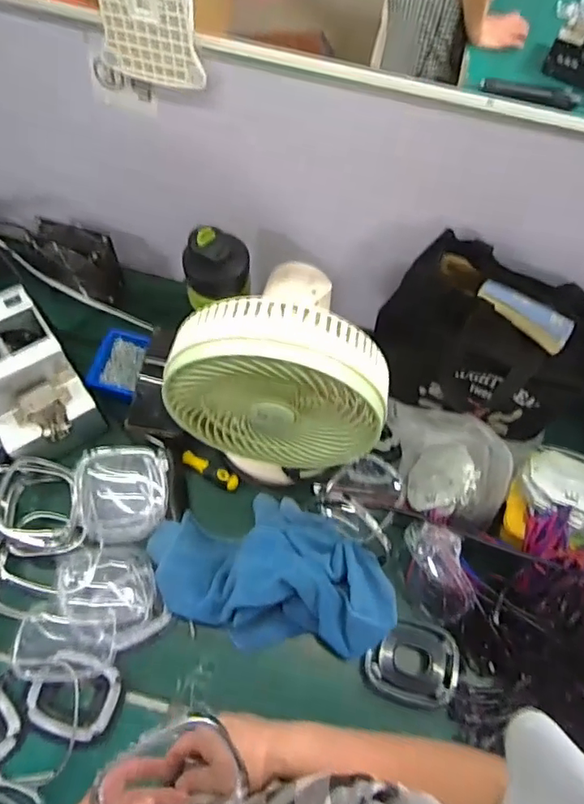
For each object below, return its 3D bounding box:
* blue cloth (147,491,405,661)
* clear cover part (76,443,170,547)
[{"bbox_3d":[-0.023,0.213,0.667,0.309,0.068,0.179,24,65,8],"label":"blue cloth"},{"bbox_3d":[-0.217,0.122,0.702,0.107,0.066,0.116,-3,64,-5],"label":"clear cover part"}]

